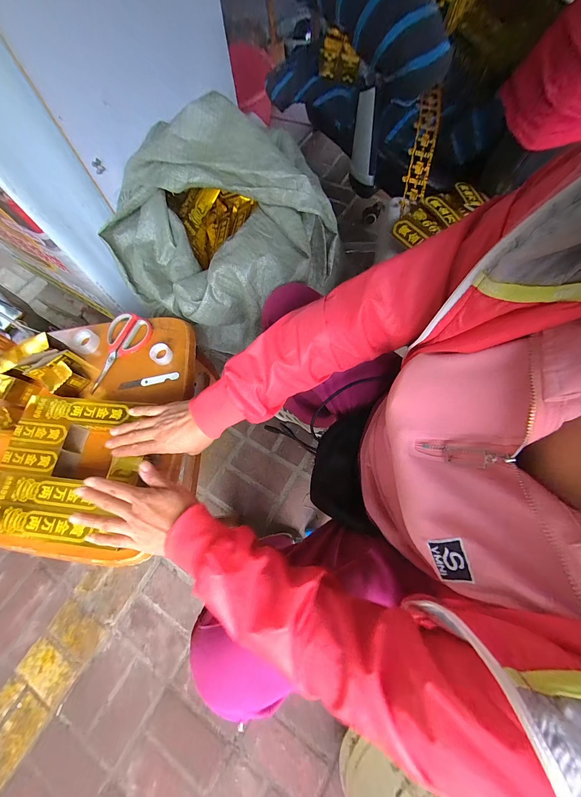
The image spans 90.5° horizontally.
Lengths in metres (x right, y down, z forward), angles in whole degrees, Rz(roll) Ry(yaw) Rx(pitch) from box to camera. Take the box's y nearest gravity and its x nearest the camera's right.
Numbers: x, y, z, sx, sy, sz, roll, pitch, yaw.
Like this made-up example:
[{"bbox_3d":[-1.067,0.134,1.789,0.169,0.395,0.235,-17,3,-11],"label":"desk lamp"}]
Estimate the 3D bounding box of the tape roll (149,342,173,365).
[{"bbox_3d":[-0.237,-0.082,0.527,0.037,0.020,0.031,-37,71,-11],"label":"tape roll"}]

